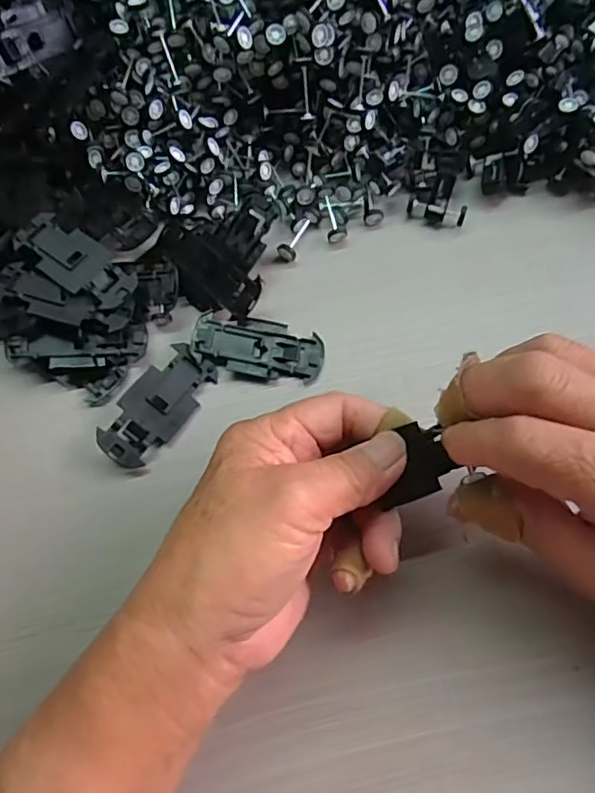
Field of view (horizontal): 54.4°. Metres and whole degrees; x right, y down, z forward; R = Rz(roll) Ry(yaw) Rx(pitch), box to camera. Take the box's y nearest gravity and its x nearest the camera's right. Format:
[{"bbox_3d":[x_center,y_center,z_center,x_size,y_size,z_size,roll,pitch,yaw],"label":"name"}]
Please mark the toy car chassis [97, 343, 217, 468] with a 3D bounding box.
[{"bbox_3d":[-0.066,0.005,0.276,0.029,0.004,0.063,40,71,-10],"label":"toy car chassis"}]

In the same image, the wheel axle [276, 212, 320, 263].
[{"bbox_3d":[0.001,-0.086,0.309,0.010,0.007,0.031,31,75,11],"label":"wheel axle"}]

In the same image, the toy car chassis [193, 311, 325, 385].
[{"bbox_3d":[-0.020,-0.024,0.289,0.064,0.007,0.029,9,72,5],"label":"toy car chassis"}]

